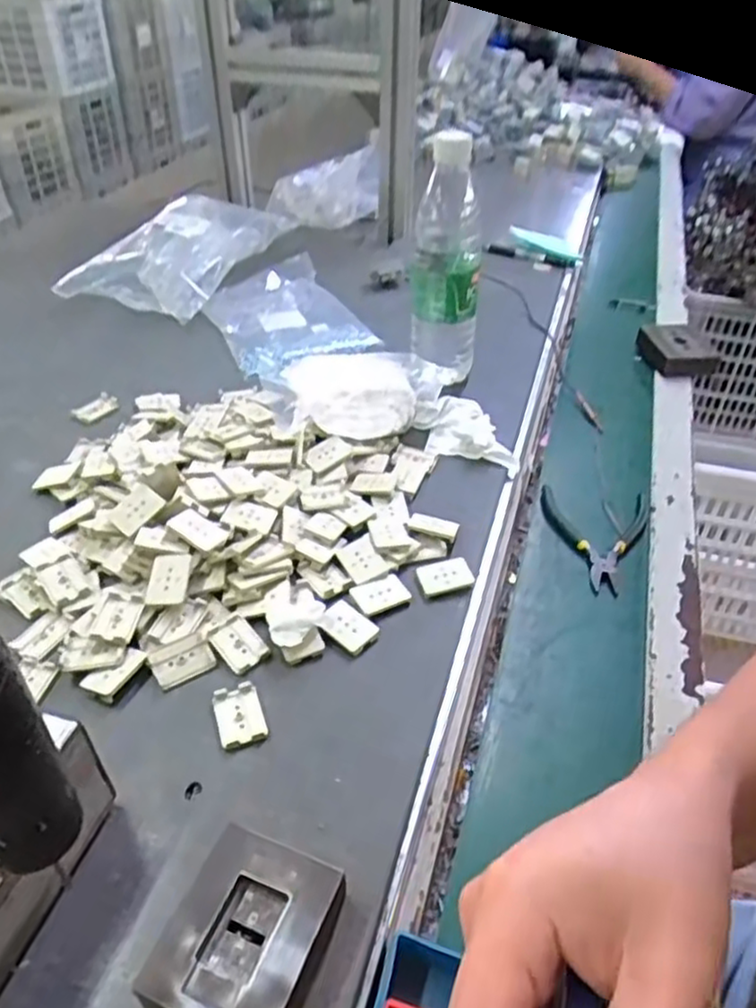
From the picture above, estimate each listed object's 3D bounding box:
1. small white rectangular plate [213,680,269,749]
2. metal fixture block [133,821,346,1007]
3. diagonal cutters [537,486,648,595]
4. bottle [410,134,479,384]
[{"bbox_3d":[-0.085,0.129,0.438,0.028,0.004,0.042,-14,43,-17],"label":"small white rectangular plate"},{"bbox_3d":[-0.061,0.202,0.333,0.068,0.026,0.081,16,43,16],"label":"metal fixture block"},{"bbox_3d":[0.186,0.026,0.609,0.089,0.009,0.126,8,42,7],"label":"diagonal cutters"},{"bbox_3d":[0.064,-0.221,0.669,0.064,0.225,0.067,5,41,4],"label":"bottle"}]

